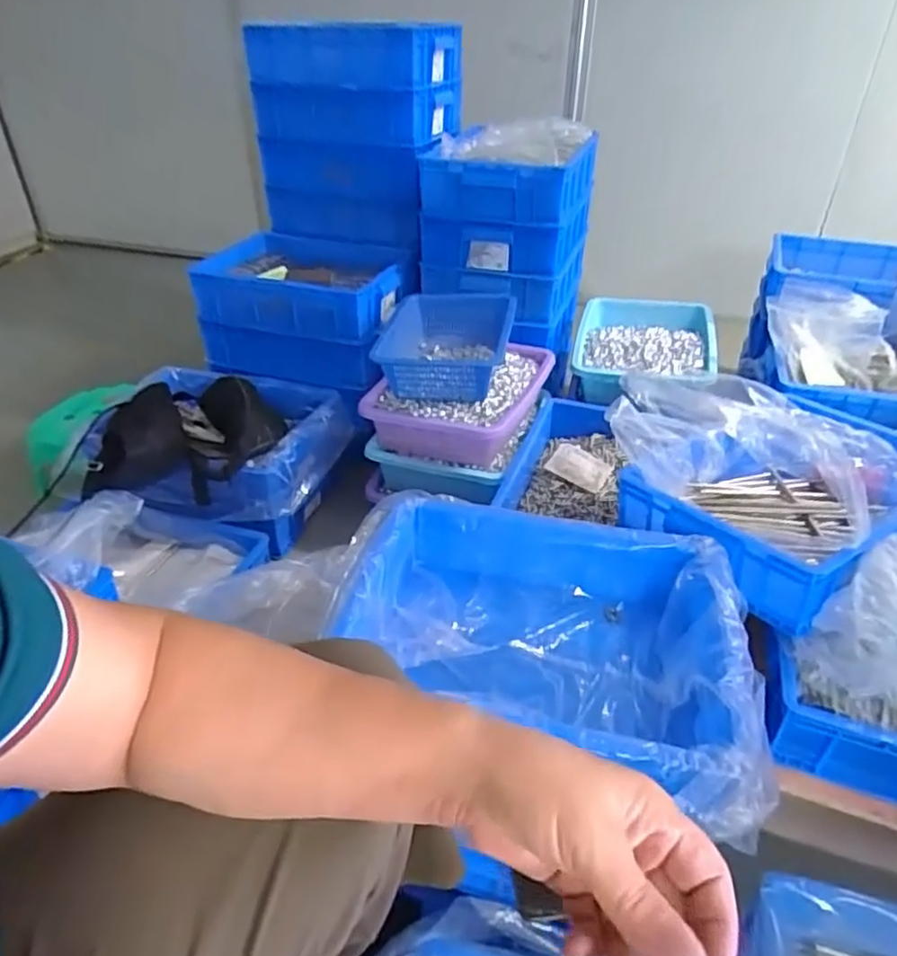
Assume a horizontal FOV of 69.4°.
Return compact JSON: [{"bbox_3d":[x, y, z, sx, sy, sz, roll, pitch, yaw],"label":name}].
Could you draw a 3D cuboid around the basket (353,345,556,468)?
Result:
[{"bbox_3d":[0.029,-0.159,1.283,0.285,0.114,0.347,16,38,21],"label":"basket"}]

